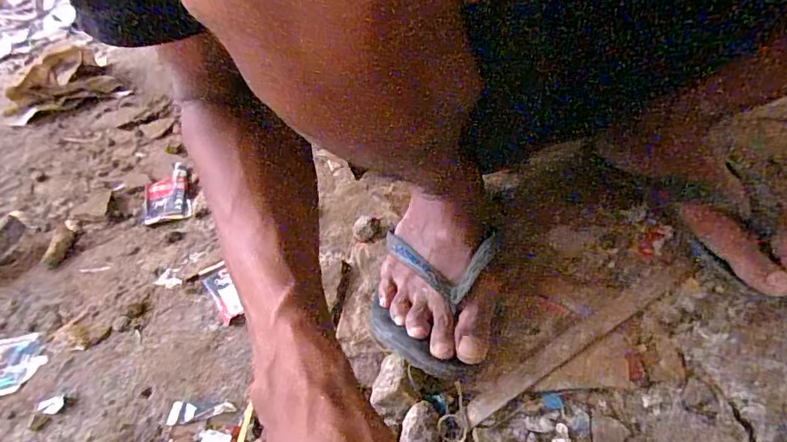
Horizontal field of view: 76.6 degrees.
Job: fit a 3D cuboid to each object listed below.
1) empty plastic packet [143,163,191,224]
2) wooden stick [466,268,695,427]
[{"bbox_3d":[-0.291,-0.037,0.635,0.055,0.011,0.100,-16,41,-12],"label":"empty plastic packet"},{"bbox_3d":[0.160,0.097,0.417,0.248,0.006,0.018,-25,44,-21],"label":"wooden stick"}]

